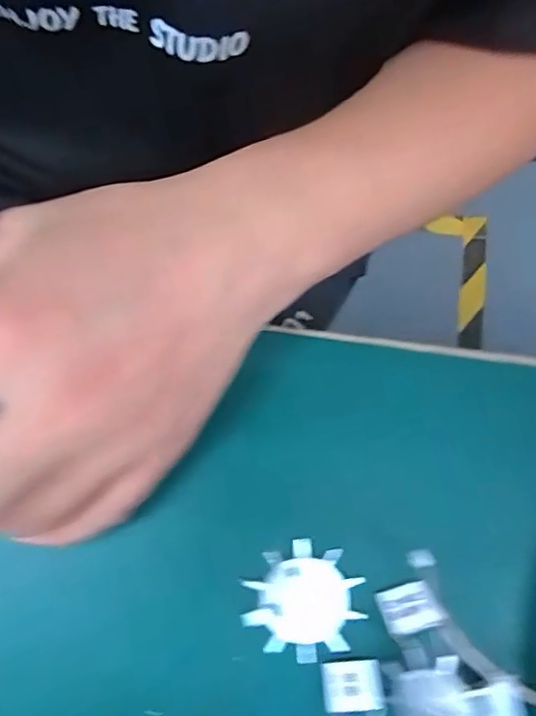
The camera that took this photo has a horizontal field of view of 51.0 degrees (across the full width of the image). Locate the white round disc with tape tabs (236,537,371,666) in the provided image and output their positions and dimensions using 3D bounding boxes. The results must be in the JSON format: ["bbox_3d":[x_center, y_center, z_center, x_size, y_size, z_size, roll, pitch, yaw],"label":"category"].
[{"bbox_3d":[0.012,0.090,0.208,0.042,0.004,0.040,-20,78,-4],"label":"white round disc with tape tabs"}]

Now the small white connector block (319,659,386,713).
[{"bbox_3d":[0.030,0.116,0.199,0.021,0.005,0.015,-8,78,-1],"label":"small white connector block"}]

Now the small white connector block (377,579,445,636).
[{"bbox_3d":[0.052,0.091,0.205,0.020,0.007,0.015,-16,78,-3],"label":"small white connector block"}]

